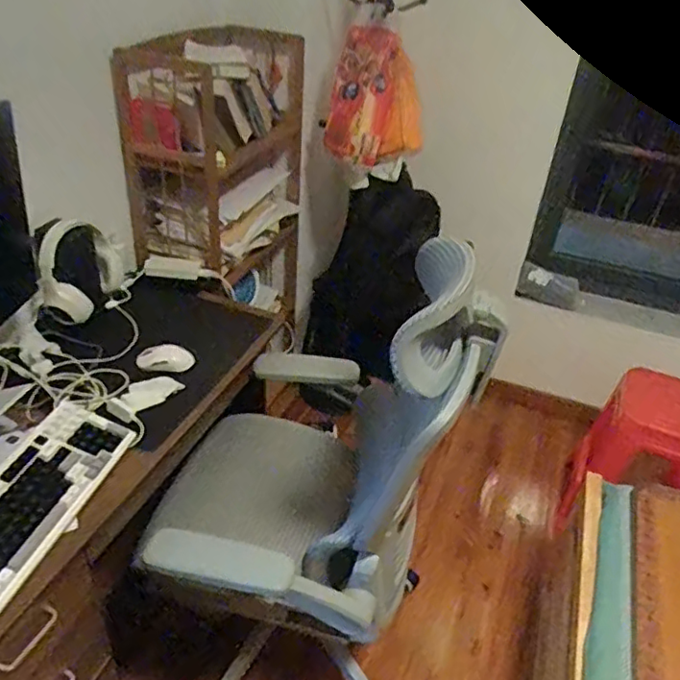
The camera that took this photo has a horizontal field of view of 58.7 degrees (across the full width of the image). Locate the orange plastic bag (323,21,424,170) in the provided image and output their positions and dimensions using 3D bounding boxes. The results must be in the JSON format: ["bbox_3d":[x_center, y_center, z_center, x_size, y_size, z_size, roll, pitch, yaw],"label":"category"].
[{"bbox_3d":[0.098,-0.646,1.619,0.260,0.301,0.185,6,35,2],"label":"orange plastic bag"}]

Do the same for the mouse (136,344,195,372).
[{"bbox_3d":[-0.369,0.043,1.282,0.115,0.040,0.062,-10,38,-20],"label":"mouse"}]

